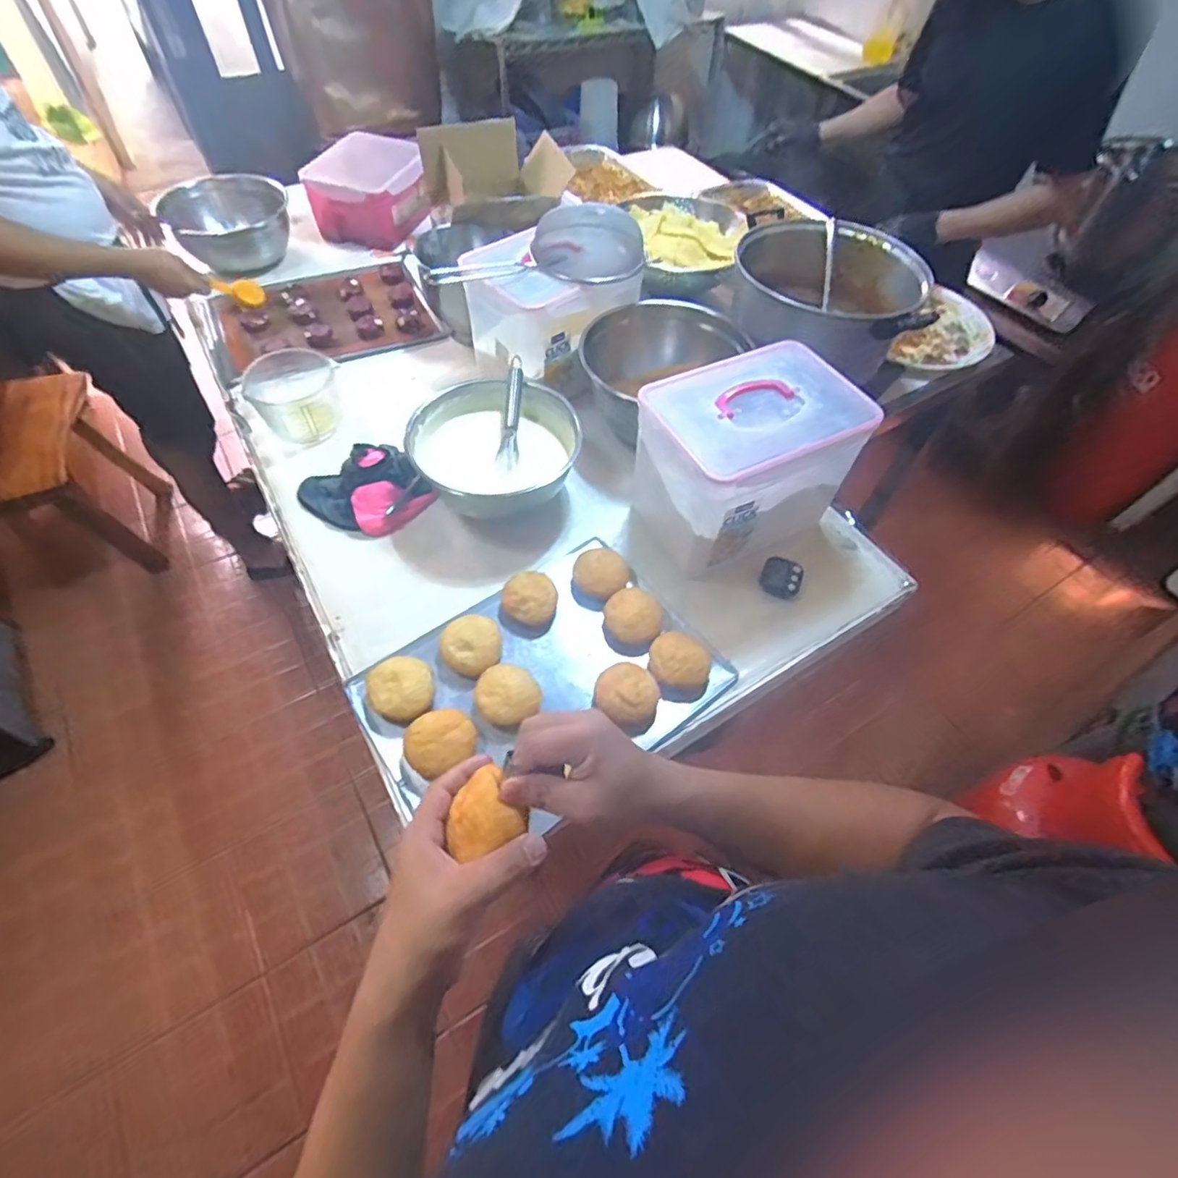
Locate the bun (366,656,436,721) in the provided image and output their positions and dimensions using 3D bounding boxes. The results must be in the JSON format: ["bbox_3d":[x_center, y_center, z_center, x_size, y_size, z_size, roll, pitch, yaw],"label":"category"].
[{"bbox_3d":[-0.254,0.138,0.771,0.086,0.047,0.082,2,56,-3],"label":"bun"}]

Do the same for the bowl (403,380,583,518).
[{"bbox_3d":[-0.160,-0.232,0.986,0.271,0.118,0.242,10,56,3],"label":"bowl"}]

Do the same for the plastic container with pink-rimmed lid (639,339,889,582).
[{"bbox_3d":[0.235,-0.201,0.893,0.279,0.238,0.220,-23,61,-18],"label":"plastic container with pink-rimmed lid"}]

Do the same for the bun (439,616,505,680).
[{"bbox_3d":[-0.164,0.082,0.804,0.084,0.045,0.089,2,56,-3],"label":"bun"}]

